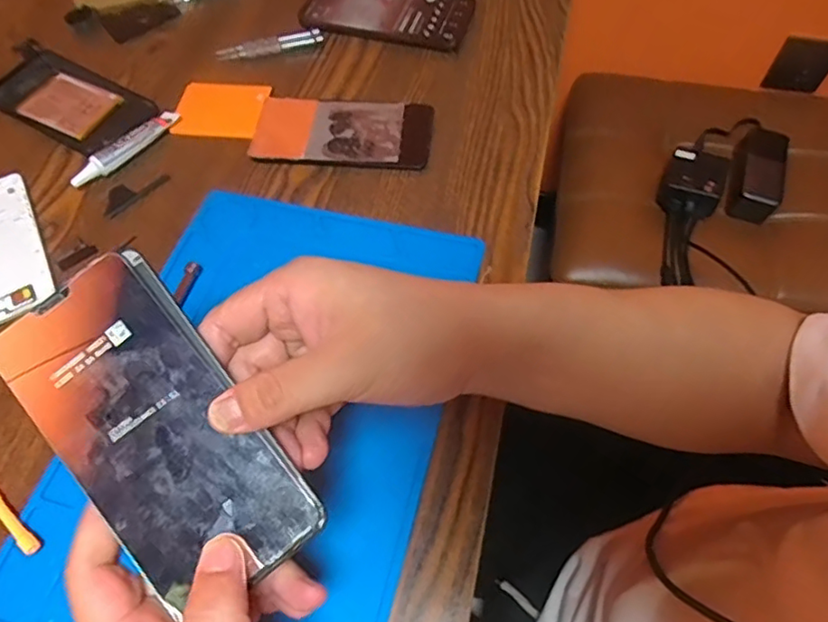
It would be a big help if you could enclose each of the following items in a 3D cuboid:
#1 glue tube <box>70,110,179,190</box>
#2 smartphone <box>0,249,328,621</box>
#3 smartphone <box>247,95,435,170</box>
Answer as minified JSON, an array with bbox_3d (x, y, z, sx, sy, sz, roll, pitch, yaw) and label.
[{"bbox_3d":[-0.244,-0.139,0.491,0.022,0.014,0.104,36,68,21],"label":"glue tube"},{"bbox_3d":[-0.110,0.050,0.244,0.075,0.004,0.146,-38,83,-7],"label":"smartphone"},{"bbox_3d":[-0.062,-0.154,0.495,0.150,0.010,0.069,6,61,6],"label":"smartphone"}]

